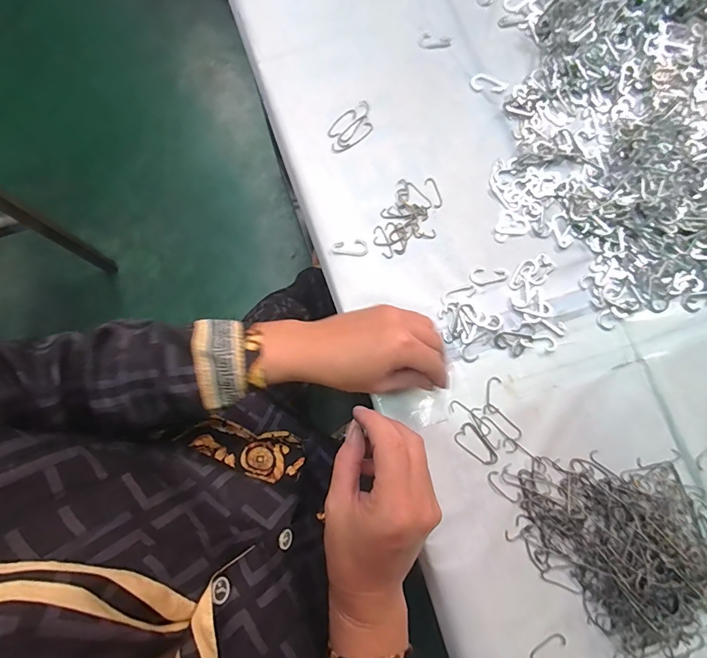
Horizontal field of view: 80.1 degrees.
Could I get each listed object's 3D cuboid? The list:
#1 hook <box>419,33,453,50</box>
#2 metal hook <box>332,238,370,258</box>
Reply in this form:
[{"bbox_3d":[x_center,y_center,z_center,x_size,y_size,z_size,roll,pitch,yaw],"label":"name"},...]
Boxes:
[{"bbox_3d":[0.093,-0.326,0.478,0.036,0.004,0.019,11,78,1],"label":"hook"},{"bbox_3d":[-0.003,-0.081,0.428,0.036,0.004,0.019,-12,79,-3],"label":"metal hook"}]

